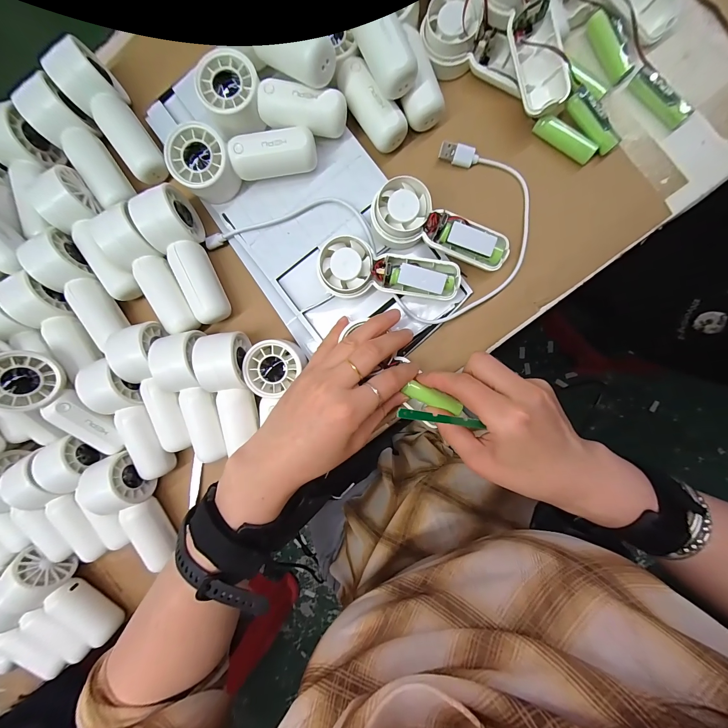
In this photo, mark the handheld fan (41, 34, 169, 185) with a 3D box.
[{"bbox_3d":[-0.210,-0.206,0.266,0.031,0.044,0.110,-31,103,6],"label":"handheld fan"}]

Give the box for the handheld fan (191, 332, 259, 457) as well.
[{"bbox_3d":[-0.109,0.022,0.260,0.035,0.040,0.095,-5,105,7],"label":"handheld fan"}]

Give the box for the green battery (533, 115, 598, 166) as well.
[{"bbox_3d":[0.156,-0.175,0.241,0.049,0.015,0.011,39,95,4],"label":"green battery"}]

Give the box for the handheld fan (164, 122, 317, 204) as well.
[{"bbox_3d":[-0.094,-0.164,0.242,0.108,0.034,0.042,-12,90,7],"label":"handheld fan"}]

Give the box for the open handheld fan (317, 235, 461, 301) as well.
[{"bbox_3d":[0.021,-0.075,0.246,0.107,0.031,0.043,2,92,6],"label":"open handheld fan"}]

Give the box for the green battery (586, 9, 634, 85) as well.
[{"bbox_3d":[0.189,-0.244,0.236,0.012,0.014,0.050,-30,88,6],"label":"green battery"}]

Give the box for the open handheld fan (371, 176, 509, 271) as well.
[{"bbox_3d":[0.061,-0.109,0.244,0.107,0.034,0.043,16,93,6],"label":"open handheld fan"}]

